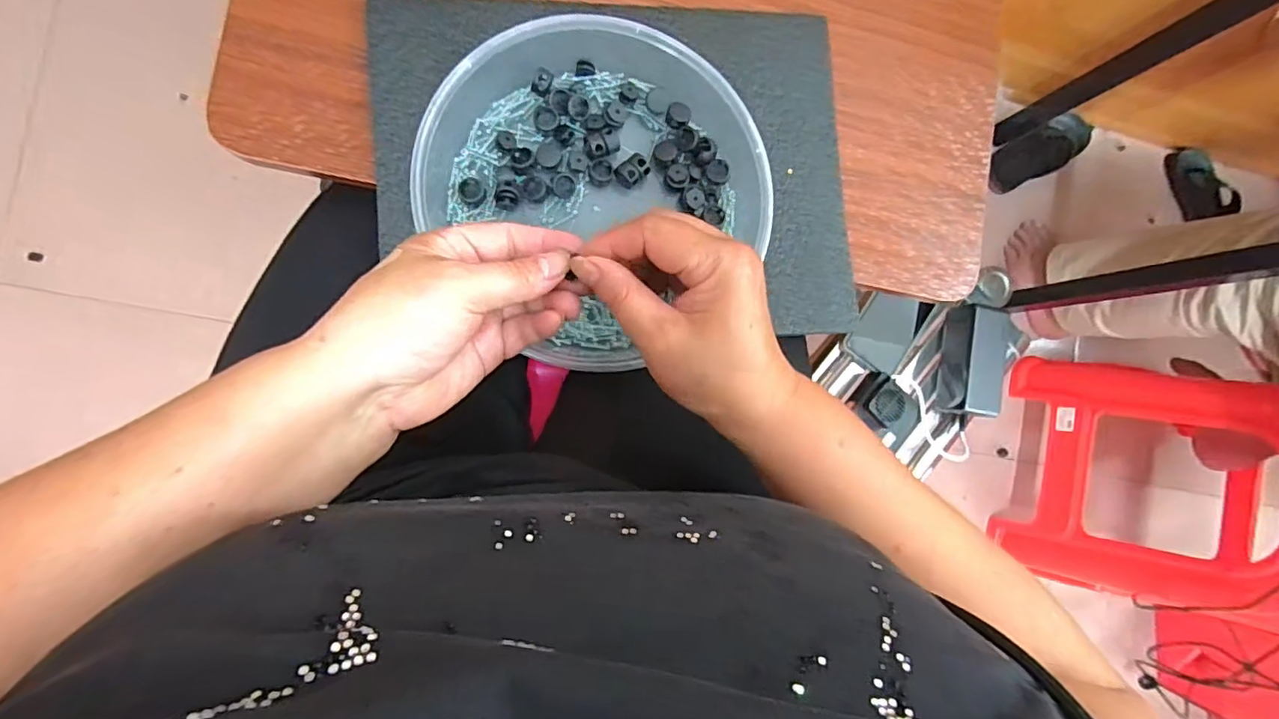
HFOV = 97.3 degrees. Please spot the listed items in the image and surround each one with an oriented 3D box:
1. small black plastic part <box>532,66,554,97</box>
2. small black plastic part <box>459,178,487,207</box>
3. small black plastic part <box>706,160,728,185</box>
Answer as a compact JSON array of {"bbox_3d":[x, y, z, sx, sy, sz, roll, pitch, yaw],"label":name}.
[{"bbox_3d":[-0.068,-0.193,0.393,0.013,0.005,0.018,20,86,-9],"label":"small black plastic part"},{"bbox_3d":[-0.108,-0.110,0.366,0.017,0.004,0.017,0,89,-10],"label":"small black plastic part"},{"bbox_3d":[0.056,-0.134,0.399,0.016,0.004,0.018,0,89,-10],"label":"small black plastic part"}]

